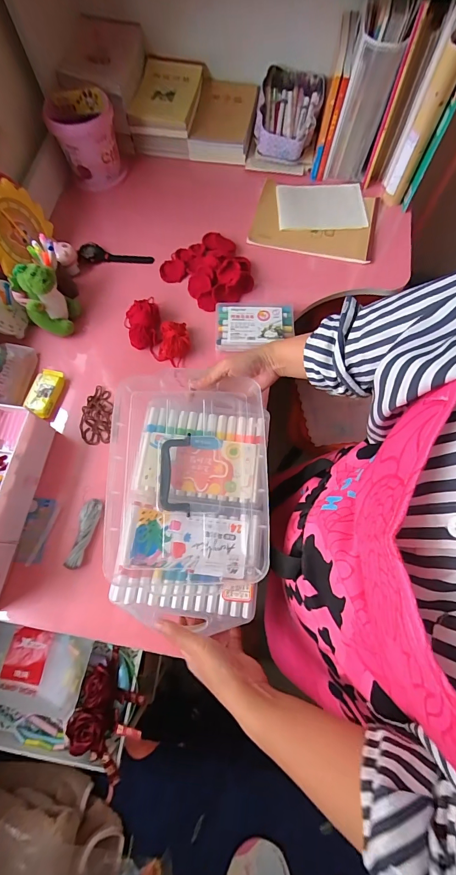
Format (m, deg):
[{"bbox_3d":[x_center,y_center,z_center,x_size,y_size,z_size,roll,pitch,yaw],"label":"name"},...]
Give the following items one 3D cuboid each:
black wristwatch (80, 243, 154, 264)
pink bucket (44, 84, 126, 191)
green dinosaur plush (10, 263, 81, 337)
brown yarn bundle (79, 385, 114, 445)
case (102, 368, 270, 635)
[{"bbox_3d":[-0.234,-0.383,0.746,0.151,0.017,0.044,1,69,-1],"label":"black wristwatch"},{"bbox_3d":[-0.317,-0.670,0.803,0.134,0.128,0.146,1,69,-1],"label":"pink bucket"},{"bbox_3d":[-0.326,-0.248,0.641,0.091,0.107,0.084,-33,73,-13],"label":"green dinosaur plush"},{"bbox_3d":[-0.231,-0.039,0.625,0.053,0.008,0.104,-1,69,-2],"label":"brown yarn bundle"},{"bbox_3d":[-0.053,0.067,0.483,0.214,0.044,0.323,3,69,-1],"label":"case"}]

